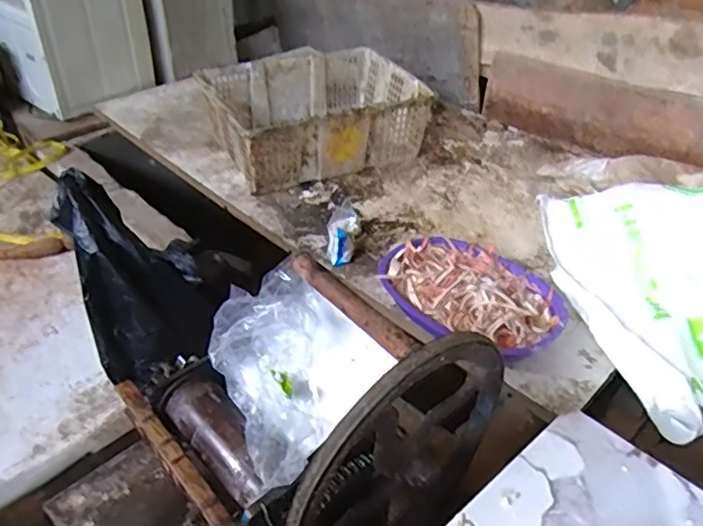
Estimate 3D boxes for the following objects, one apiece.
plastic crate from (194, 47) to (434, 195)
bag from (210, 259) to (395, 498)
[{"bbox_3d":[-0.089,-0.354,1.427,0.471,0.153,0.331,-17,42,-22],"label":"plastic crate"},{"bbox_3d":[-0.062,0.102,0.569,0.151,0.102,0.182,25,44,26],"label":"bag"}]

